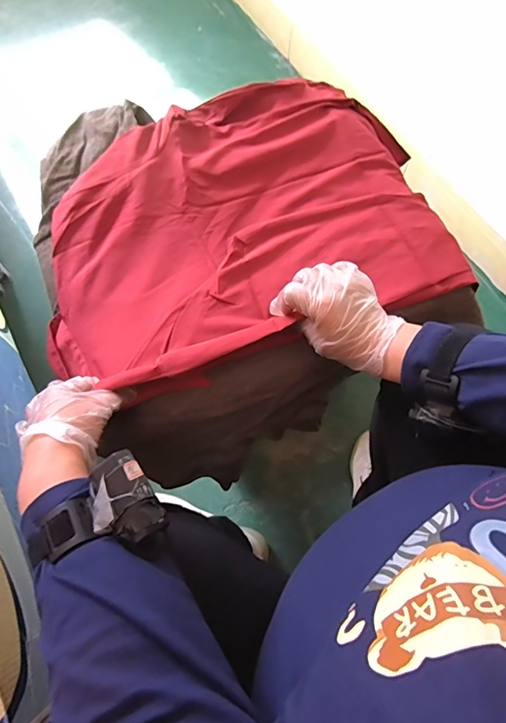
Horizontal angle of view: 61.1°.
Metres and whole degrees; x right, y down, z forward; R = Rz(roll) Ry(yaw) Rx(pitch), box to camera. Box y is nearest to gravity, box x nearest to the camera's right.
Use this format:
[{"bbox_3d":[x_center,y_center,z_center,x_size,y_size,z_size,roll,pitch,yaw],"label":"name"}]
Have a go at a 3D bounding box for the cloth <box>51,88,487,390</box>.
[{"bbox_3d":[-0.026,-0.199,0.609,0.546,0.099,0.415,-19,65,-12],"label":"cloth"}]

